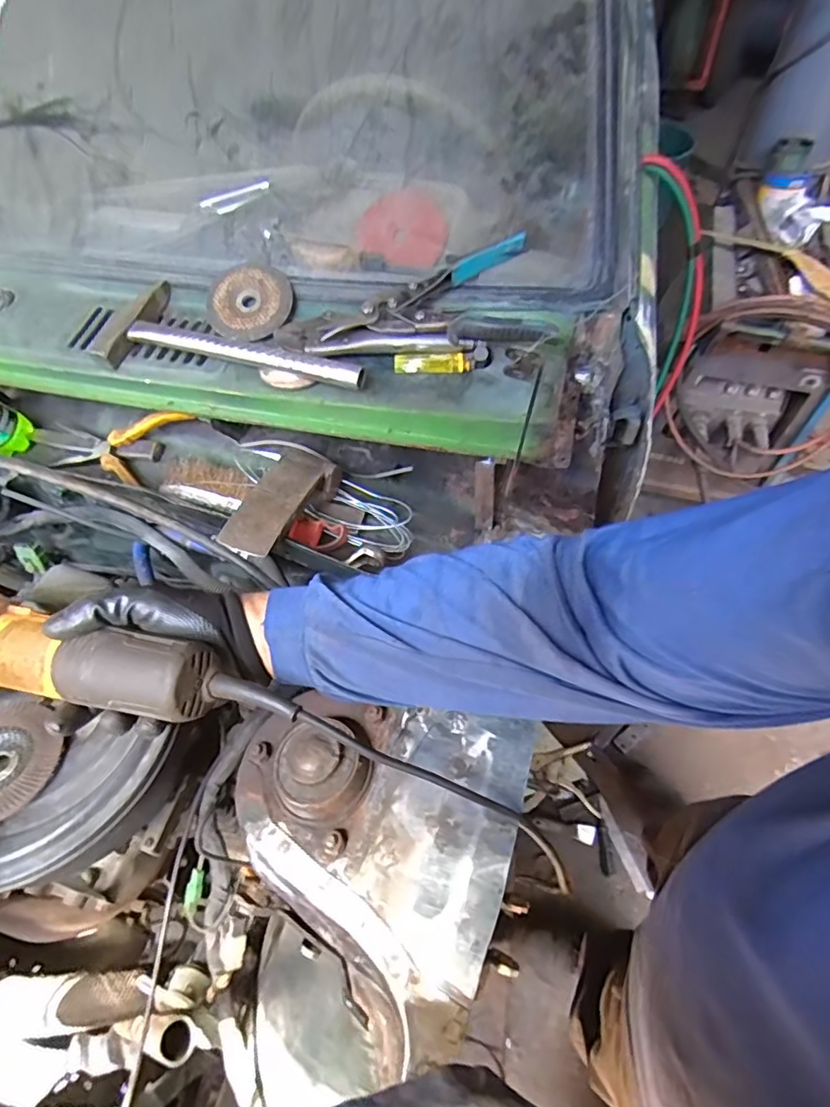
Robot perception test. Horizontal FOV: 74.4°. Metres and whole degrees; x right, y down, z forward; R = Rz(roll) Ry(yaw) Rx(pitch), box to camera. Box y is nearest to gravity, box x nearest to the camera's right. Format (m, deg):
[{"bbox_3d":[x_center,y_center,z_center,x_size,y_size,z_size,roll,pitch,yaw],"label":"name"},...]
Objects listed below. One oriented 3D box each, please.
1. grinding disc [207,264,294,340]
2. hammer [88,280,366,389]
[{"bbox_3d":[-0.177,-0.267,0.579,0.091,0.011,0.091,-1,78,6],"label":"grinding disc"},{"bbox_3d":[-0.176,-0.219,0.550,0.272,0.022,0.109,11,59,10],"label":"hammer"}]

